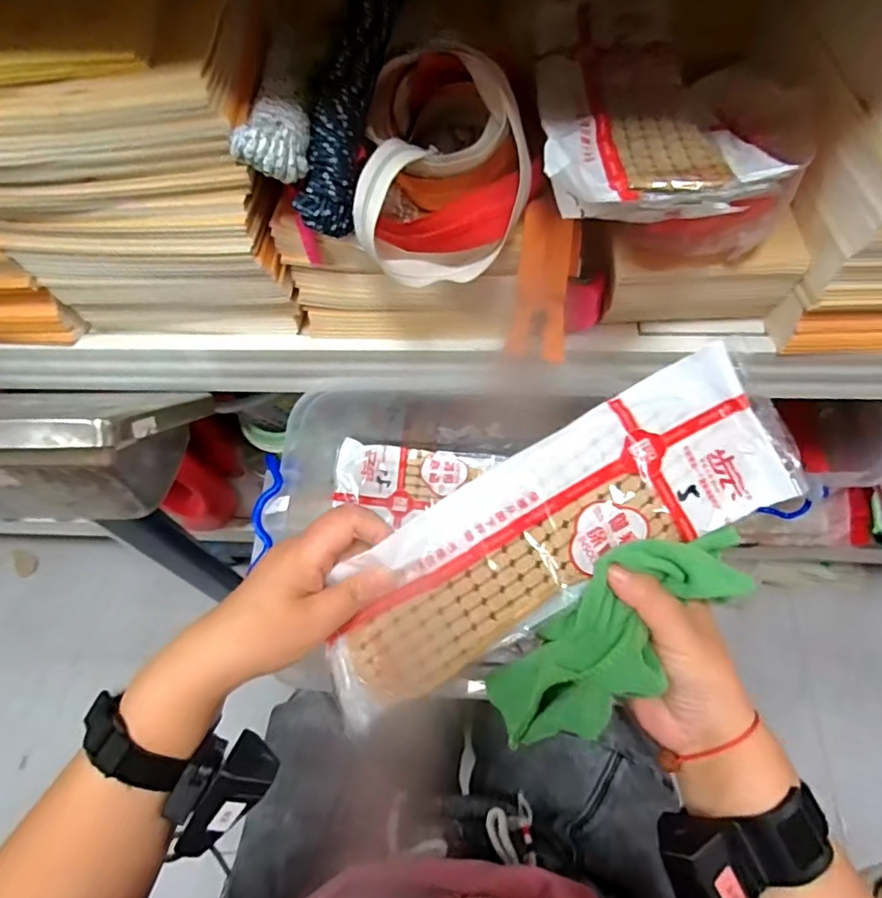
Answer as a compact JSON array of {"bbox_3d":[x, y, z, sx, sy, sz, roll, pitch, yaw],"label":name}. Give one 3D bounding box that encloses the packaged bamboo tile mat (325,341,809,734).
[{"bbox_3d":[0.061,0.054,0.342,0.304,0.009,0.101,-29,93,2],"label":"packaged bamboo tile mat"}]

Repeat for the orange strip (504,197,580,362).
[{"bbox_3d":[0.069,-0.109,0.372,0.039,0.012,0.097,7,104,7],"label":"orange strip"}]

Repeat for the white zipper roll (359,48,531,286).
[{"bbox_3d":[0.004,-0.180,0.355,0.102,0.086,0.125,5,63,6],"label":"white zipper roll"}]

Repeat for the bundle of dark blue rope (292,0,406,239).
[{"bbox_3d":[-0.055,-0.216,0.345,0.028,0.028,0.161,19,99,13],"label":"bundle of dark blue rope"}]

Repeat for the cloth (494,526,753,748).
[{"bbox_3d":[0.096,0.115,0.335,0.182,0.078,0.064,-48,66,13],"label":"cloth"}]

